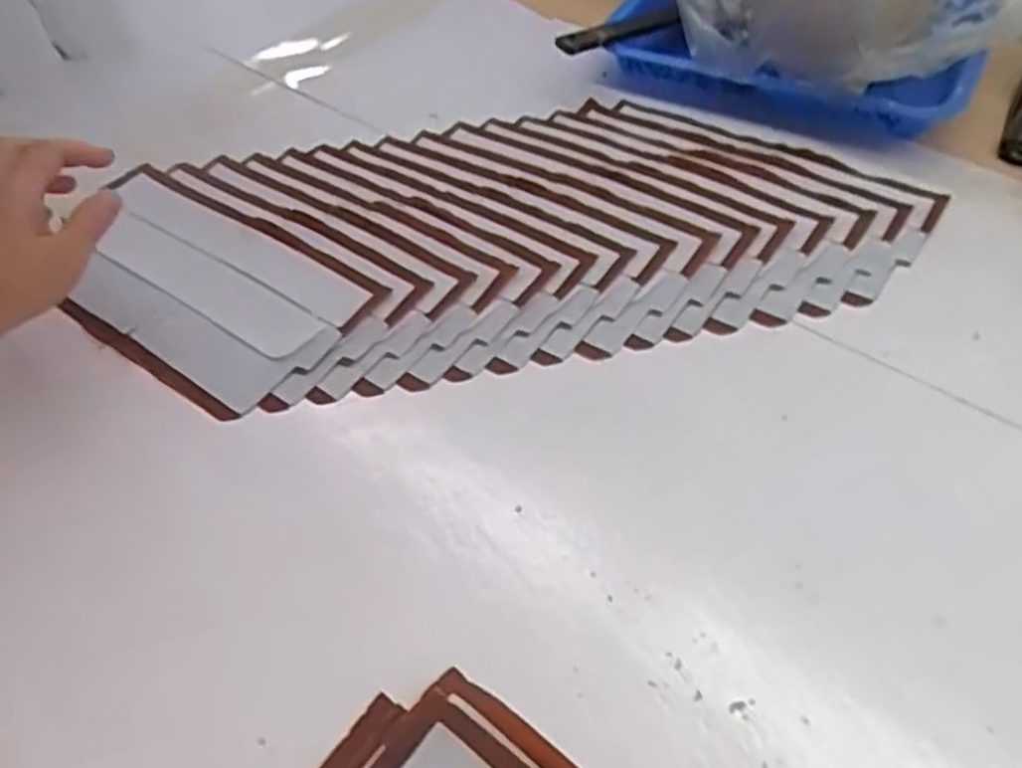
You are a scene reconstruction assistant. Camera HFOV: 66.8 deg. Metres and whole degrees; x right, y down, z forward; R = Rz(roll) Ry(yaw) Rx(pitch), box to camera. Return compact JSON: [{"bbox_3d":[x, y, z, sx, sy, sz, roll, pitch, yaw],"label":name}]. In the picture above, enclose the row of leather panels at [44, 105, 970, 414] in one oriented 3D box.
[{"bbox_3d":[-0.008,-0.101,0.522,0.529,0.017,0.257,-4,51,1],"label":"row of leather panels"}]

